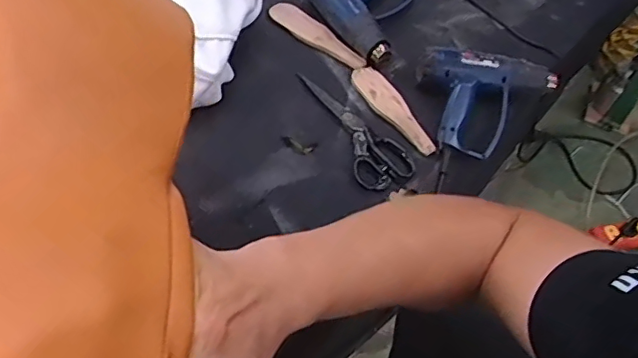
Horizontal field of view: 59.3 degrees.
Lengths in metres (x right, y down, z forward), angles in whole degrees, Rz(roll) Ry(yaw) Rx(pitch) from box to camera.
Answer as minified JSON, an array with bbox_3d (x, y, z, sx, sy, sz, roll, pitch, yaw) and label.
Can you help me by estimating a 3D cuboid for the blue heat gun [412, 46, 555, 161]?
[{"bbox_3d":[0.282,-0.123,0.923,0.233,0.068,0.183,7,53,1],"label":"blue heat gun"}]

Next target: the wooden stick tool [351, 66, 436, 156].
[{"bbox_3d":[0.122,-0.120,0.921,0.048,0.014,0.213,-25,59,-21],"label":"wooden stick tool"}]

